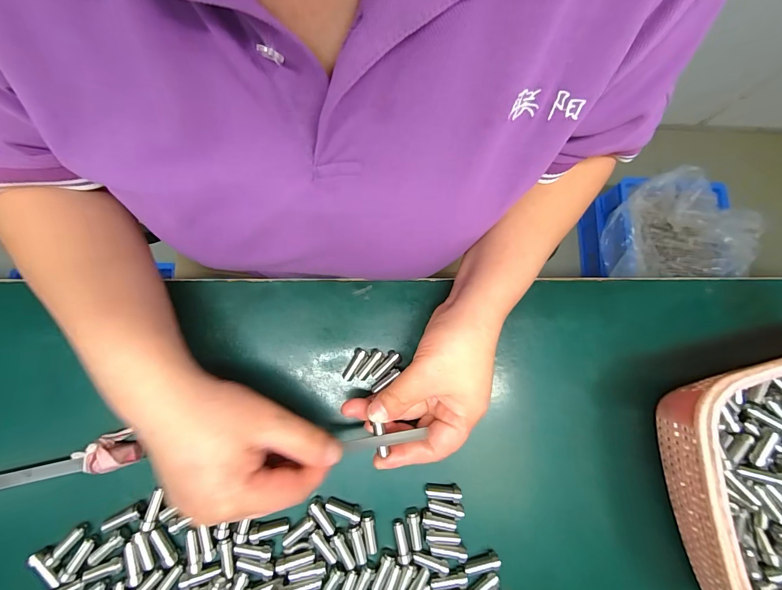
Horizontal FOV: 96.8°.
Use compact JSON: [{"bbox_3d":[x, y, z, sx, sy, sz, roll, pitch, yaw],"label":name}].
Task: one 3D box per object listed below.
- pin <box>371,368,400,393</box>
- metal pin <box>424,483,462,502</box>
[{"bbox_3d":[-0.005,0.067,0.274,0.026,0.006,0.006,-34,85,-9],"label":"pin"},{"bbox_3d":[0.040,0.151,0.267,0.028,0.008,0.011,-2,74,13],"label":"metal pin"}]

